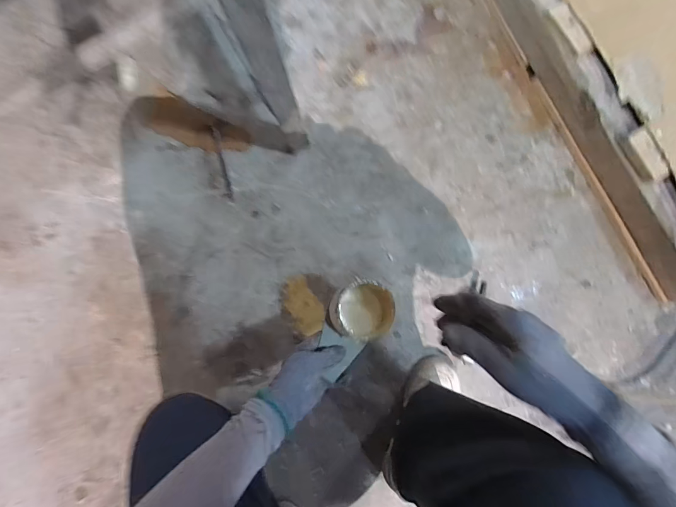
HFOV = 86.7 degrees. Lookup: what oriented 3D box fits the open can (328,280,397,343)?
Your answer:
[{"bbox_3d":[0.033,0.076,0.489,0.087,0.030,0.077,6,89,3],"label":"open can"}]

